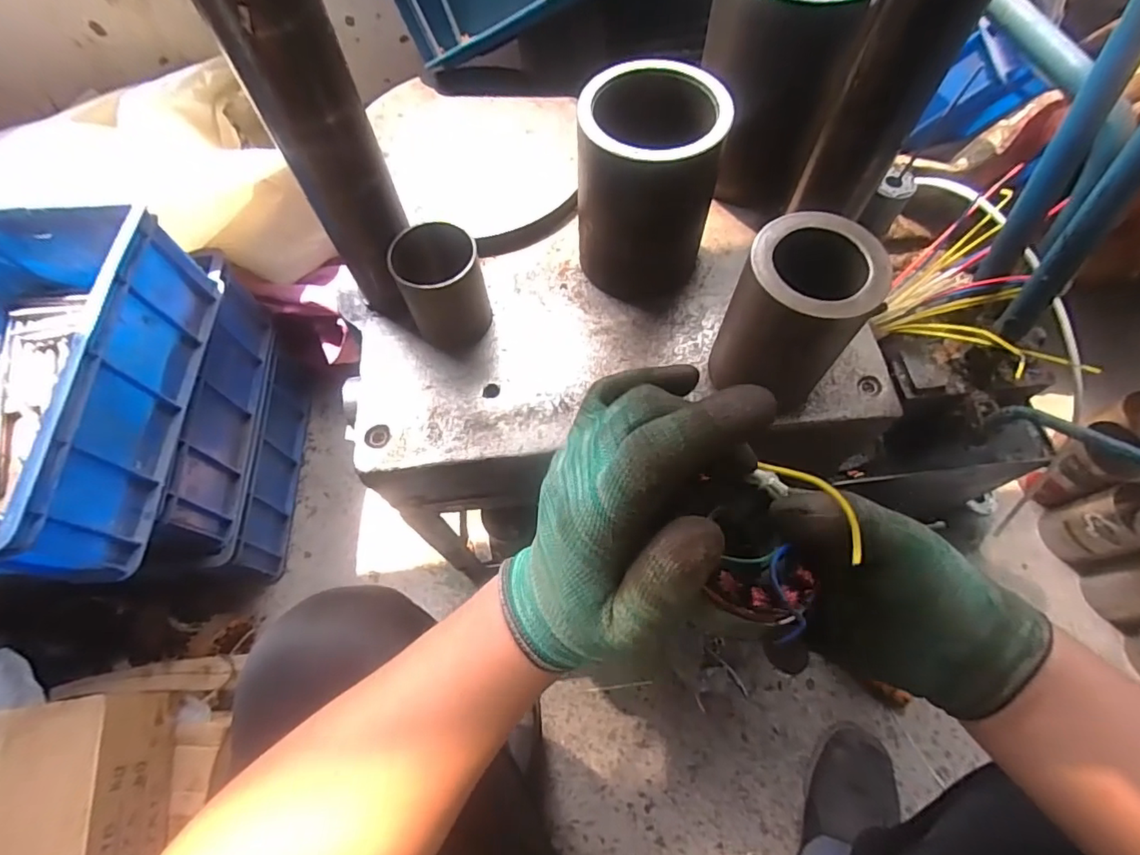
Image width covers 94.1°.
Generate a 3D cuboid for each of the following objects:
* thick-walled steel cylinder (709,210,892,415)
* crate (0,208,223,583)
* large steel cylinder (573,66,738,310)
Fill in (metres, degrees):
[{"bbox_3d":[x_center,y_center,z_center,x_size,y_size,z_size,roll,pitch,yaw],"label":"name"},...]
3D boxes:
[{"bbox_3d":[0.164,-0.076,0.396,0.085,0.130,0.090,-1,65,1],"label":"thick-walled steel cylinder"},{"bbox_3d":[-0.607,-0.045,0.577,0.285,0.139,0.402,-2,65,0],"label":"crate"},{"bbox_3d":[0.065,-0.201,0.448,0.109,0.162,0.114,15,66,8],"label":"large steel cylinder"}]

